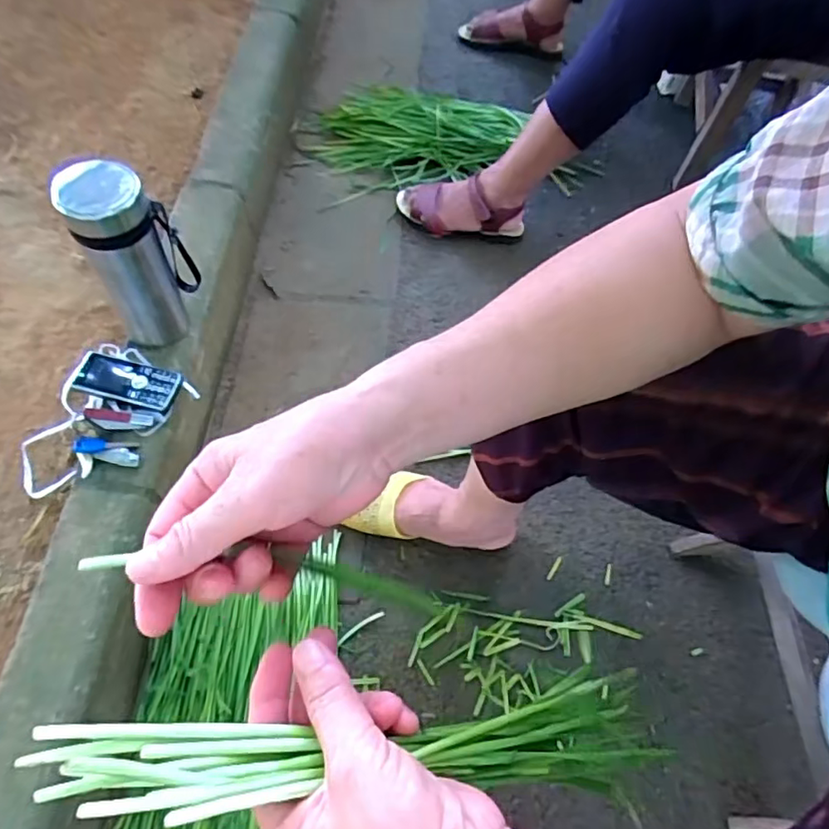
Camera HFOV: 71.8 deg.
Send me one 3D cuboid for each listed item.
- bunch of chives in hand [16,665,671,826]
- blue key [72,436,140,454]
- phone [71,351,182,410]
[{"bbox_3d":[0.002,0.162,0.285,0.329,0.038,0.052,13,57,-27],"label":"bunch of chives in hand"},{"bbox_3d":[-0.365,0.036,0.678,0.069,0.009,0.021,2,58,-26],"label":"blue key"},{"bbox_3d":[-0.360,-0.045,0.714,0.128,0.020,0.051,12,63,5],"label":"phone"}]

